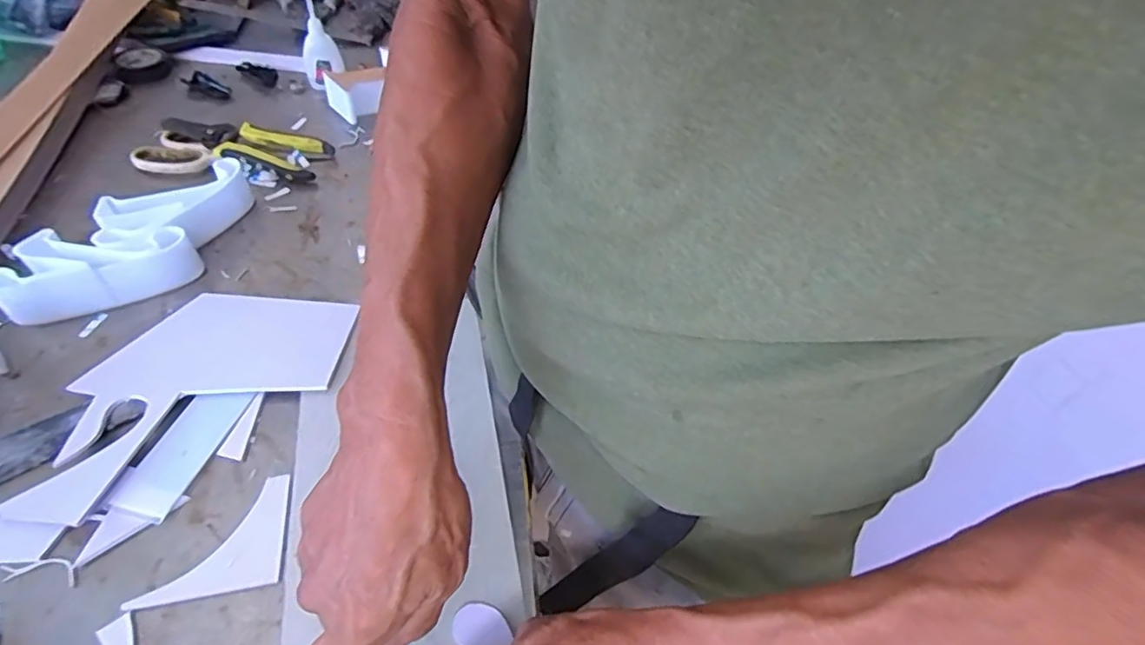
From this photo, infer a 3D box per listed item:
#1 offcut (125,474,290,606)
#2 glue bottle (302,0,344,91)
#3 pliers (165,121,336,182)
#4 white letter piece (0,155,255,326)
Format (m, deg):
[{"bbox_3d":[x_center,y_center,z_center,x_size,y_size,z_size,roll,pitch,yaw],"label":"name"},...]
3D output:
[{"bbox_3d":[-0.222,0.134,0.371,0.079,0.004,0.068,-8,51,-11],"label":"offcut"},{"bbox_3d":[-0.302,-0.335,0.702,0.043,0.118,0.031,-12,52,-14],"label":"glue bottle"},{"bbox_3d":[-0.343,-0.184,0.626,0.157,0.031,0.061,9,50,2],"label":"pliers"},{"bbox_3d":[-0.368,-0.069,0.510,0.092,0.044,0.209,37,57,24],"label":"white letter piece"}]

